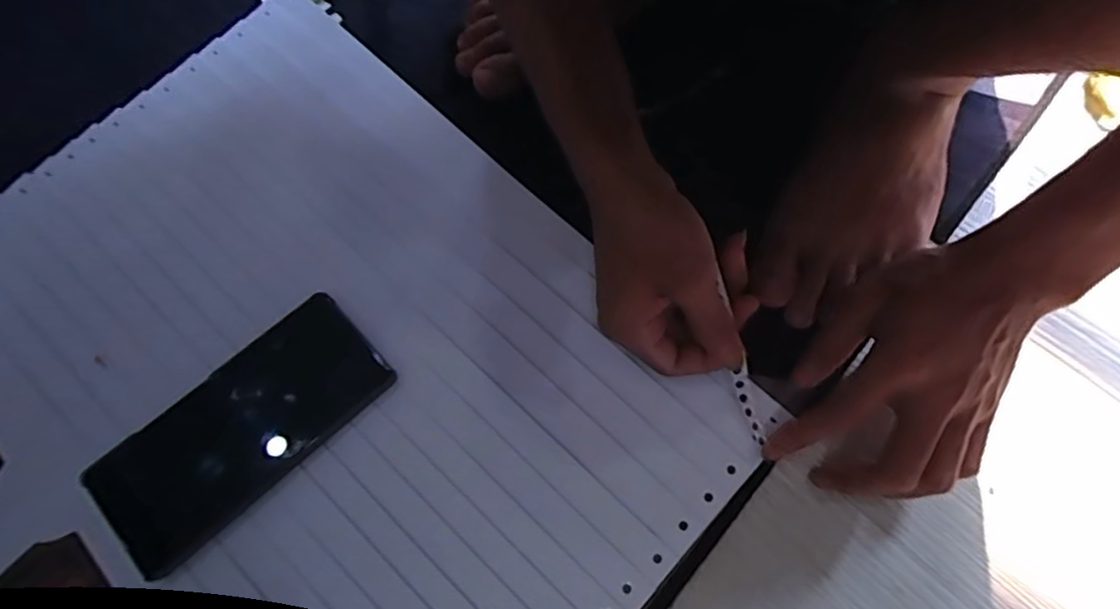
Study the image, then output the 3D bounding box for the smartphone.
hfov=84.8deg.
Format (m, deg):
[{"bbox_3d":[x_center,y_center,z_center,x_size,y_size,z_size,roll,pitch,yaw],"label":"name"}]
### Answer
[{"bbox_3d":[-0.187,0.073,0.359,0.169,0.007,0.077,-40,75,-13],"label":"smartphone"}]

